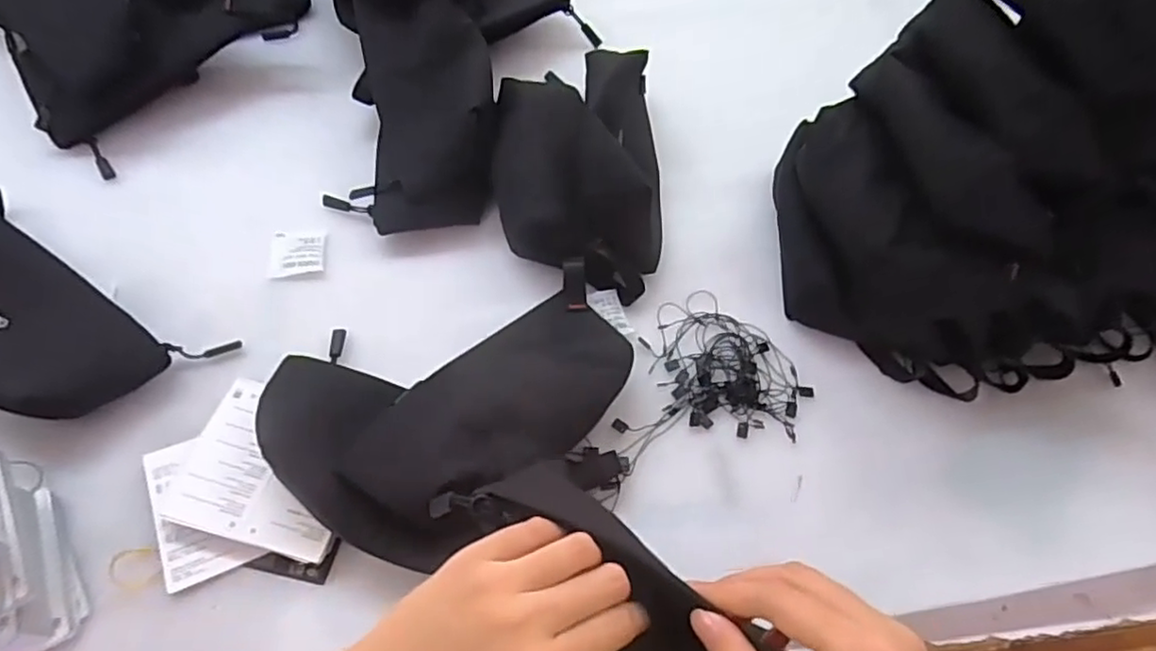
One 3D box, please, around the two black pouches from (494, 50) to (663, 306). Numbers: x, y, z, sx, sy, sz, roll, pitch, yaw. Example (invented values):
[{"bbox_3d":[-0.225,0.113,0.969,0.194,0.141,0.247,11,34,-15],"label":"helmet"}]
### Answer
[{"bbox_3d":[0.003,-0.127,0.502,0.130,0.074,0.206,0,62,-3],"label":"two black pouches"}]

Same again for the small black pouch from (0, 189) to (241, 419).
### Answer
[{"bbox_3d":[-0.370,-0.006,0.447,0.230,0.044,0.115,26,64,11],"label":"small black pouch"}]

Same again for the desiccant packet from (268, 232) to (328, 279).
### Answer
[{"bbox_3d":[-0.212,-0.055,0.496,0.039,0.004,0.040,-5,63,-6],"label":"desiccant packet"}]

